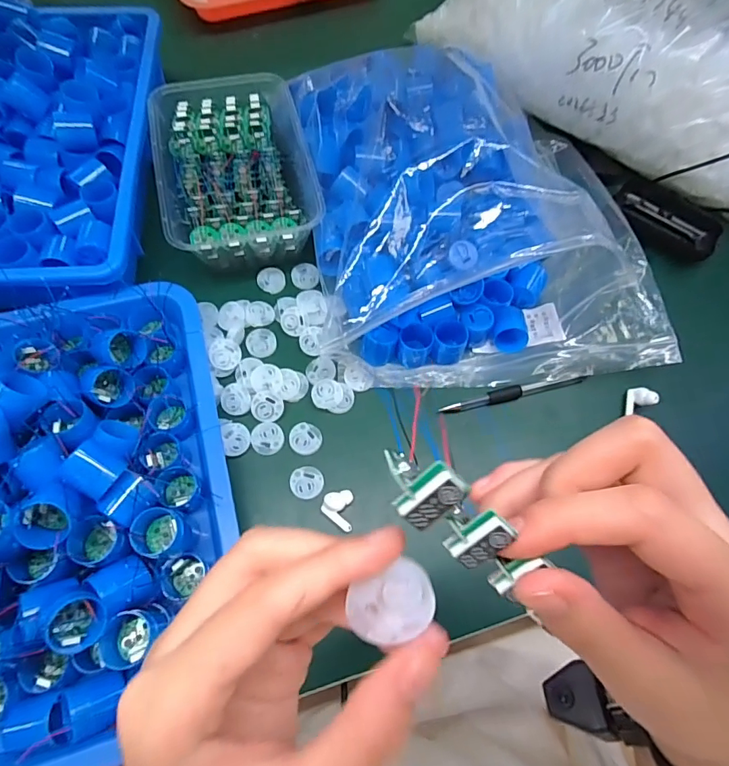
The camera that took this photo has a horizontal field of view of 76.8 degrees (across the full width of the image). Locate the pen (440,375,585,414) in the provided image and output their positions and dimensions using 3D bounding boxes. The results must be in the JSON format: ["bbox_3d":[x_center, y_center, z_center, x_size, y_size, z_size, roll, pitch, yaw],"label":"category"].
[{"bbox_3d":[0.131,0.008,0.398,0.136,0.007,0.012,-12,67,-8],"label":"pen"}]

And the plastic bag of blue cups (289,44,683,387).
[{"bbox_3d":[0.099,-0.179,0.431,0.300,0.090,0.358,-5,66,-5],"label":"plastic bag of blue cups"}]

